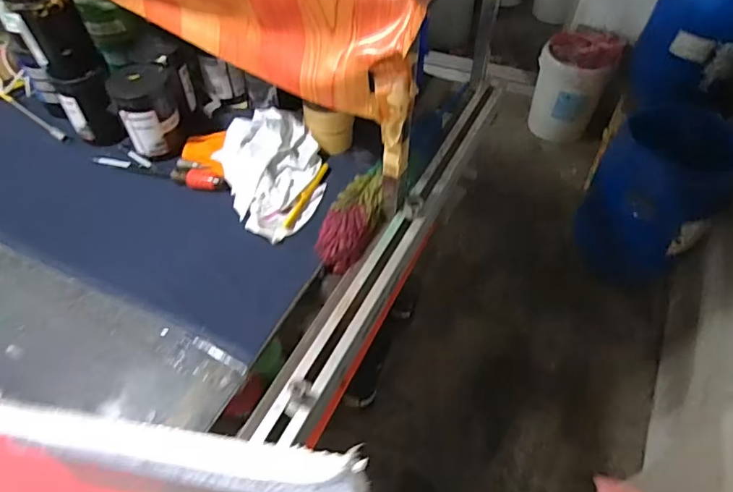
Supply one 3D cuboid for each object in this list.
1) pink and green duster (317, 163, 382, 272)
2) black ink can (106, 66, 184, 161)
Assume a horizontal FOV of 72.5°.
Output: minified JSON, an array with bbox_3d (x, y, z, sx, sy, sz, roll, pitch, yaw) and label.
[{"bbox_3d":[-0.022,-0.054,0.907,0.089,0.048,0.223,22,56,11],"label":"pink and green duster"},{"bbox_3d":[-0.433,-0.268,1.014,0.123,0.143,0.145,-15,57,-15],"label":"black ink can"}]

